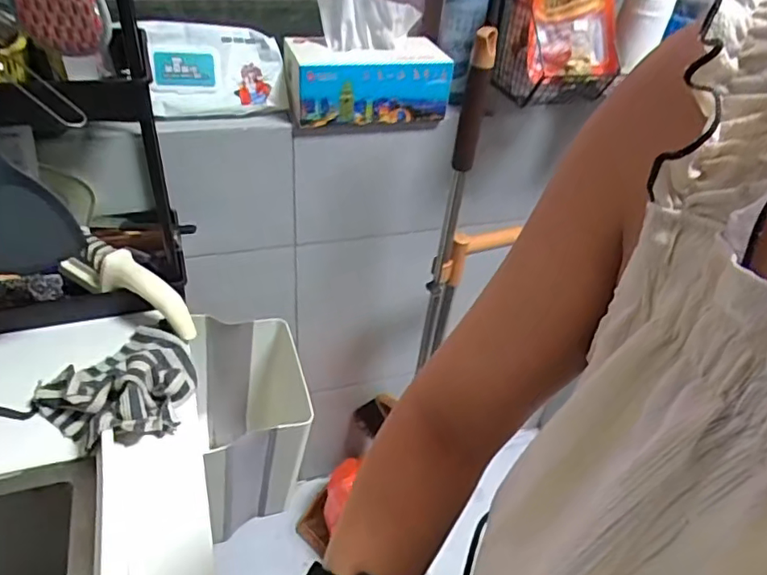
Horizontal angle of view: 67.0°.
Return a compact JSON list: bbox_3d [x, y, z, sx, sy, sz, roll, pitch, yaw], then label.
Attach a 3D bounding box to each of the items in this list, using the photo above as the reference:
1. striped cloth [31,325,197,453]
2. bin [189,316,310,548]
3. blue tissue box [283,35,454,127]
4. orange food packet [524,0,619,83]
[{"bbox_3d":[-0.284,0.098,0.641,0.145,0.054,0.156,27,44,23],"label":"striped cloth"},{"bbox_3d":[-0.179,0.211,0.871,0.159,0.245,0.238,-7,42,-15],"label":"bin"},{"bbox_3d":[-0.020,-0.322,0.896,0.260,0.094,0.115,-8,42,-16],"label":"blue tissue box"},{"bbox_3d":[0.255,-0.378,0.791,0.140,0.169,0.029,-12,12,-14],"label":"orange food packet"}]

